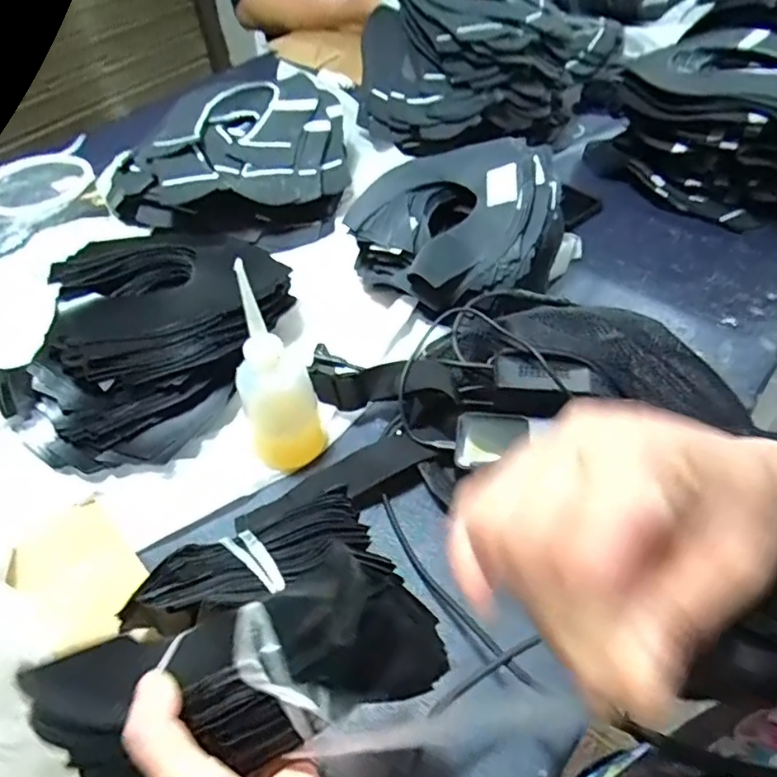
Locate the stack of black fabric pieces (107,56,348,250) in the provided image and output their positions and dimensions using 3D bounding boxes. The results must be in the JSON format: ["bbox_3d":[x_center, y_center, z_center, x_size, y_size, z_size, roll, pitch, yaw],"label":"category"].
[{"bbox_3d":[-0.200,-0.298,0.778,0.316,0.099,0.277,-26,52,-17],"label":"stack of black fabric pieces"}]

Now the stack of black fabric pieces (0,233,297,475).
[{"bbox_3d":[-0.231,-0.054,0.574,0.214,0.089,0.276,25,56,24],"label":"stack of black fabric pieces"}]

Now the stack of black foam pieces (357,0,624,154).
[{"bbox_3d":[0.106,-0.467,0.845,0.290,0.154,0.252,-6,49,-1],"label":"stack of black foam pieces"}]

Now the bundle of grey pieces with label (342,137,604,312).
[{"bbox_3d":[0.074,-0.180,0.646,0.206,0.120,0.208,-2,49,3],"label":"bundle of grey pieces with label"}]

